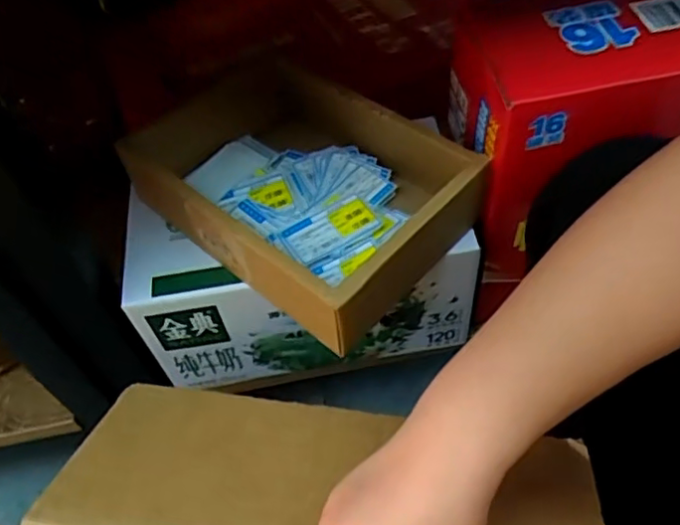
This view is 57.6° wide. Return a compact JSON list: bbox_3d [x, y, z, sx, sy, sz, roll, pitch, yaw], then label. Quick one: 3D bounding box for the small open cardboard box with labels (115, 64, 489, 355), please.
[{"bbox_3d":[-0.026,-0.057,0.482,0.223,0.072,0.161,35,63,27],"label":"small open cardboard box with labels"}]

